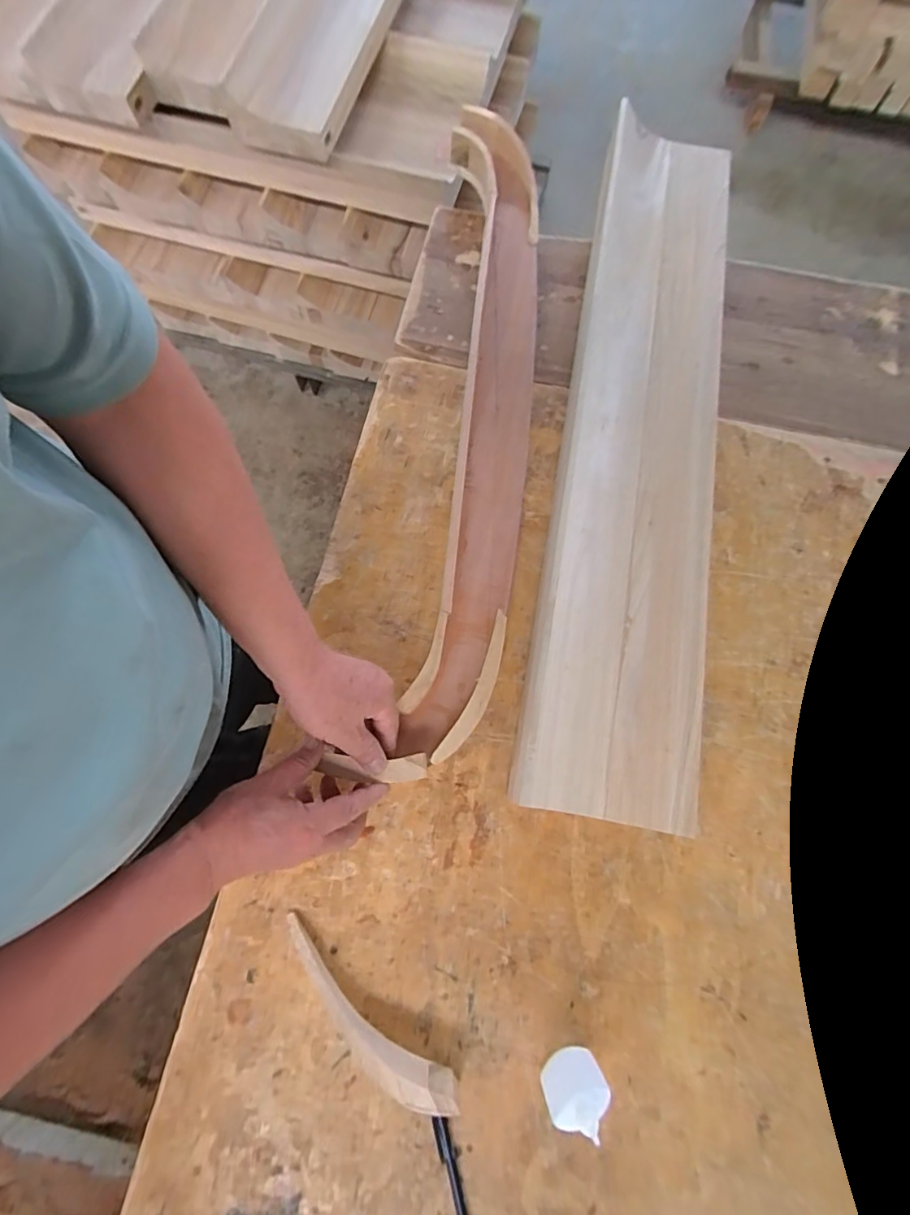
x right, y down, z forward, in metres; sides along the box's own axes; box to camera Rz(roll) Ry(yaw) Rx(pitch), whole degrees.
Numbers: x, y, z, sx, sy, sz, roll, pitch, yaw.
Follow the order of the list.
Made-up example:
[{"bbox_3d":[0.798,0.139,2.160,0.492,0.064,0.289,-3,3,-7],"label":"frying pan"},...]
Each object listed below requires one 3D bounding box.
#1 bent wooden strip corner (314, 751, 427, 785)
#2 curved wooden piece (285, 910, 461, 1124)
[{"bbox_3d":[-0.076,0.149,0.467,0.097,0.012,0.026,3,75,0],"label":"bent wooden strip corner"},{"bbox_3d":[-0.085,0.358,0.436,0.197,0.043,0.033,38,77,8],"label":"curved wooden piece"}]

